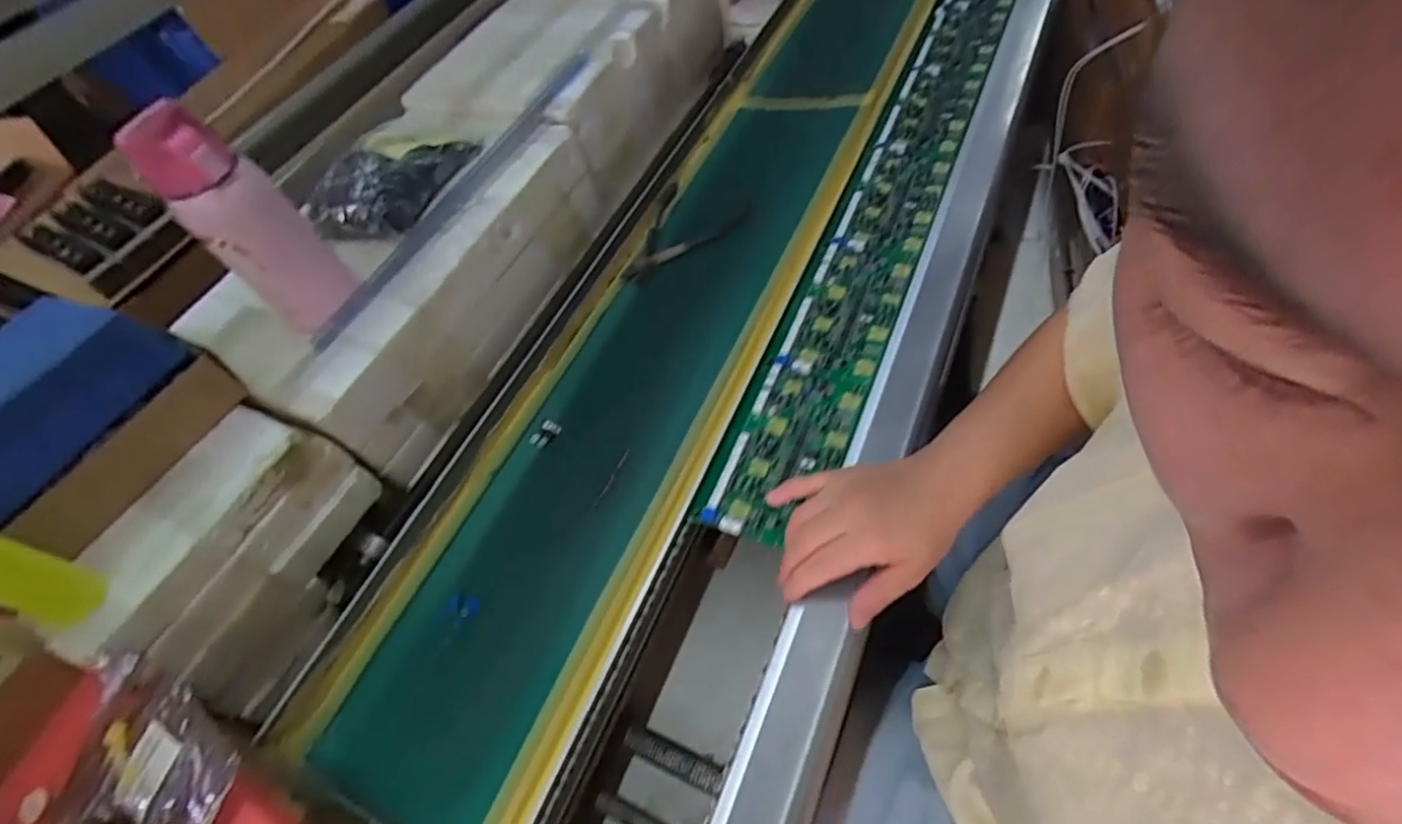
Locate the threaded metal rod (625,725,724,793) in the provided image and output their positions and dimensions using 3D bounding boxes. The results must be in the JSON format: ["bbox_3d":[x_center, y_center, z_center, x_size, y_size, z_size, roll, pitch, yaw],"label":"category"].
[{"bbox_3d":[-0.021,0.253,0.453,0.076,0.016,0.019,17,58,17],"label":"threaded metal rod"}]

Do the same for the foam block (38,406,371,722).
[{"bbox_3d":[-0.411,0.129,0.555,0.113,0.148,0.229,14,57,15],"label":"foam block"}]

